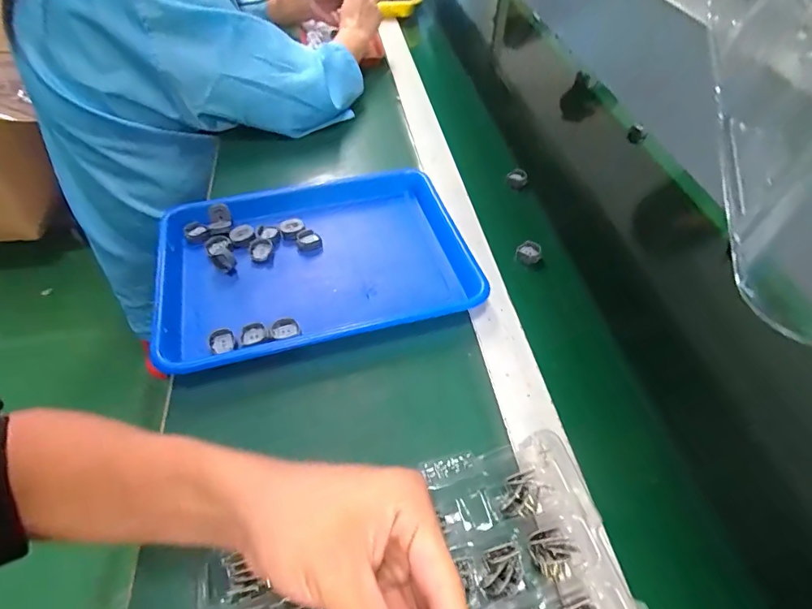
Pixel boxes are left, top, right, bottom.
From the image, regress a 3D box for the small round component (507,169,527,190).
[{"bbox_3d":[0.158,-0.177,0.659,0.027,0.026,0.017,14,50,12],"label":"small round component"}]

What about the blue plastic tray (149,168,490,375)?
[{"bbox_3d":[-0.098,-0.058,0.519,0.346,0.032,0.243,-13,50,-11],"label":"blue plastic tray"}]

